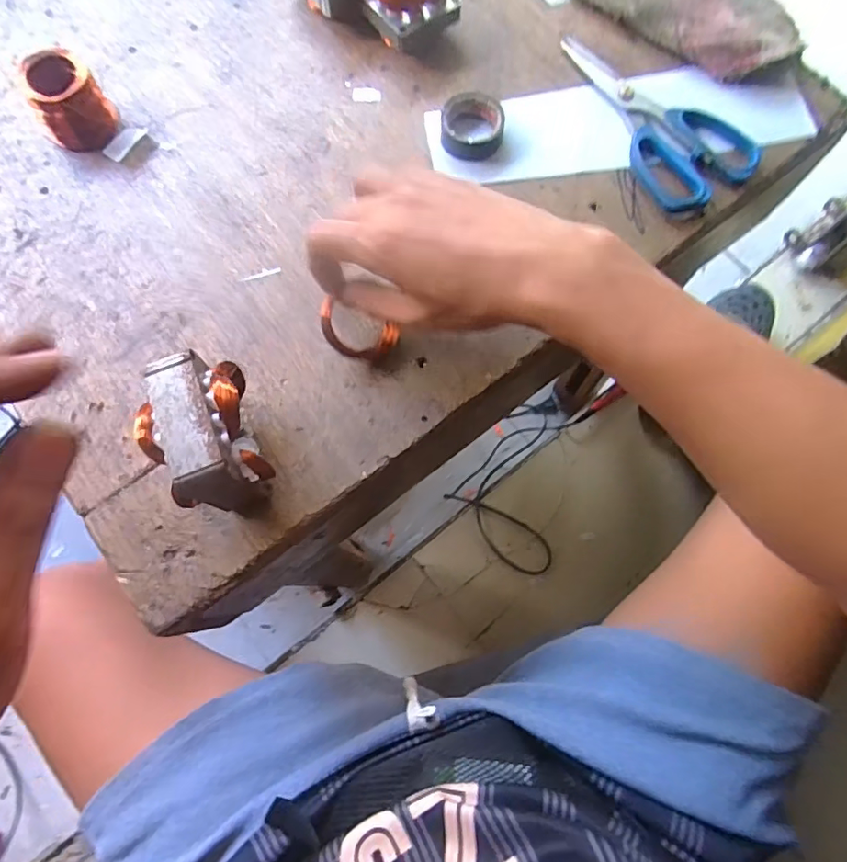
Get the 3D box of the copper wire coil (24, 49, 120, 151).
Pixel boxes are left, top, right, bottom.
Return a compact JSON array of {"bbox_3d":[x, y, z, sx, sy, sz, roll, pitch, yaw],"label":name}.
[{"bbox_3d":[-0.258,-0.239,0.386,0.049,0.043,0.051,0,74,1],"label":"copper wire coil"}]

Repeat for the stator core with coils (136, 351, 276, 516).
[{"bbox_3d":[-0.118,0.005,0.300,0.052,0.076,0.077,-25,75,-6],"label":"stator core with coils"}]

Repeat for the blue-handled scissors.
[{"bbox_3d":[0.172,-0.242,0.398,0.084,0.011,0.173,-27,75,-7],"label":"blue-handled scissors"}]

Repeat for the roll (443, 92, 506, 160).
[{"bbox_3d":[0.037,-0.227,0.395,0.046,0.018,0.046,0,74,1],"label":"roll"}]

